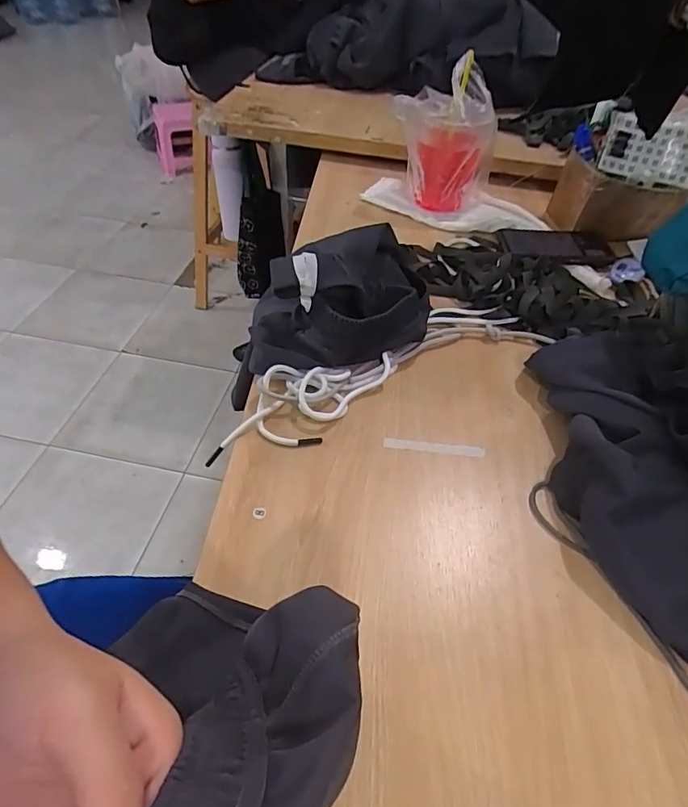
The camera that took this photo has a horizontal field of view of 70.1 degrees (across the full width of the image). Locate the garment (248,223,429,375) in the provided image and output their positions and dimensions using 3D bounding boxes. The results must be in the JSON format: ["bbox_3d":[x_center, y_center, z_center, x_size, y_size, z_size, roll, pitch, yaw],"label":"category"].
[{"bbox_3d":[-0.008,-0.126,0.558,0.210,0.097,0.177,-7,49,-7],"label":"garment"}]

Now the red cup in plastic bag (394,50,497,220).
[{"bbox_3d":[0.159,-0.408,0.756,0.121,0.184,0.117,1,49,-1],"label":"red cup in plastic bag"}]

